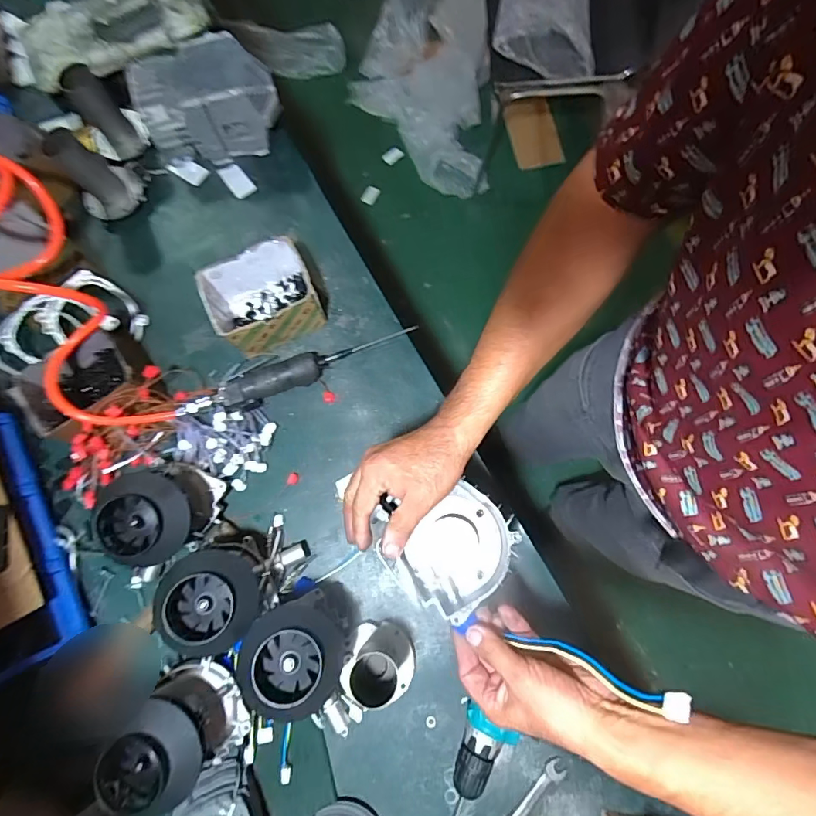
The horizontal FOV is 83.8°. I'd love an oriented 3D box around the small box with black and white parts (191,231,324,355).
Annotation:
[{"bbox_3d":[-0.210,-0.159,0.670,0.147,0.097,0.120,-23,76,-4],"label":"small box with black and white parts"}]

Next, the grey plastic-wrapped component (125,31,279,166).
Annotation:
[{"bbox_3d":[-0.313,-0.483,0.731,0.207,0.128,0.118,-8,76,0],"label":"grey plastic-wrapped component"}]

